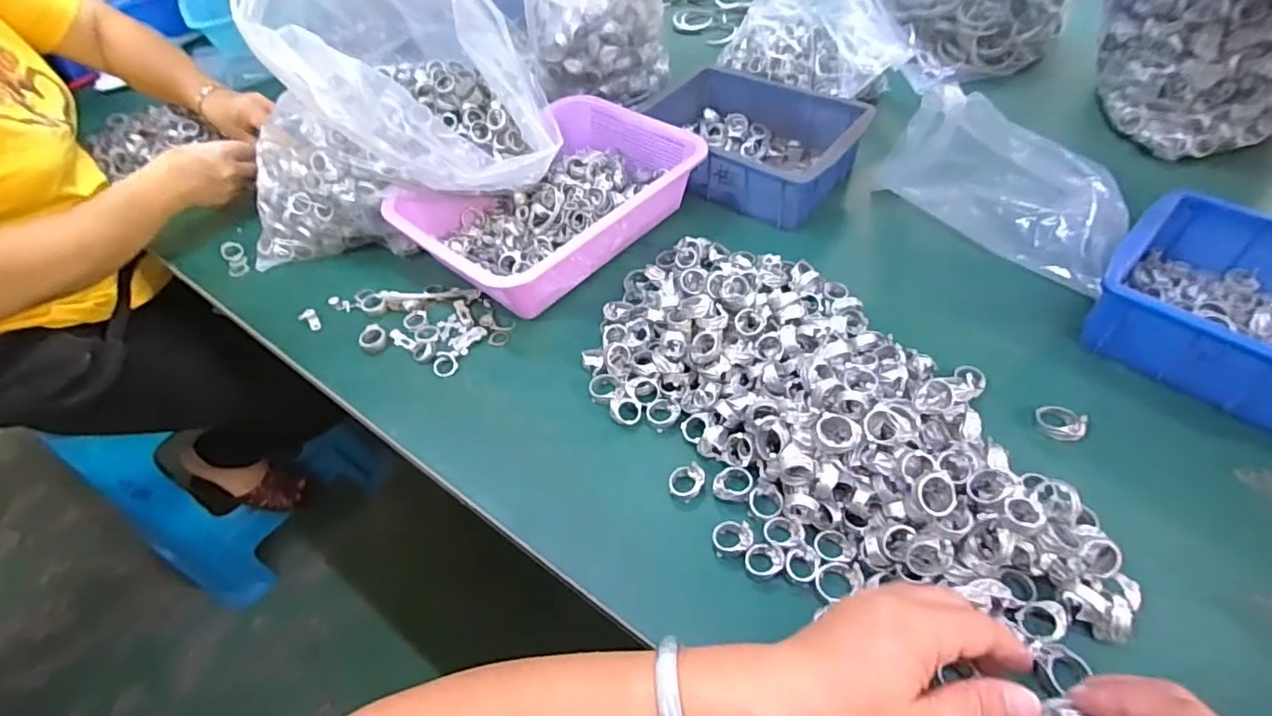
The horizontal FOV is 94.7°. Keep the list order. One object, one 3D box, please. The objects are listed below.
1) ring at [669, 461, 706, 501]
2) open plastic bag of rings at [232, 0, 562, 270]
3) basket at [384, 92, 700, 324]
[{"bbox_3d":[0.040,0.097,0.456,0.028,0.010,0.027,-2,50,3],"label":"ring"},{"bbox_3d":[-0.248,-0.268,0.610,0.347,0.266,0.220,6,51,10],"label":"open plastic bag of rings"},{"bbox_3d":[-0.094,-0.171,0.646,0.205,0.076,0.291,33,60,28],"label":"basket"}]

